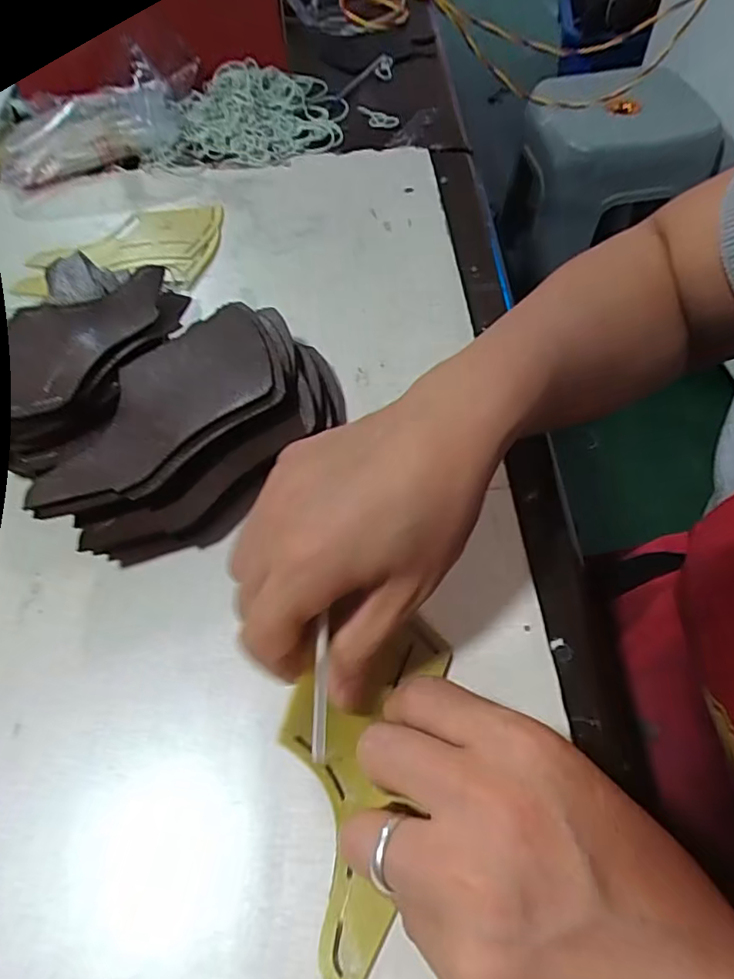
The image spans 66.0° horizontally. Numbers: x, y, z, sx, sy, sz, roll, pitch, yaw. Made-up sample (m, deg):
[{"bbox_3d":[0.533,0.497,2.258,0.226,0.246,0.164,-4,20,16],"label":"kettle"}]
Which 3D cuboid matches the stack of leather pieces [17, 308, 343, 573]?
[{"bbox_3d":[-0.096,-0.037,0.319,0.104,0.047,0.178,37,67,24],"label":"stack of leather pieces"}]

